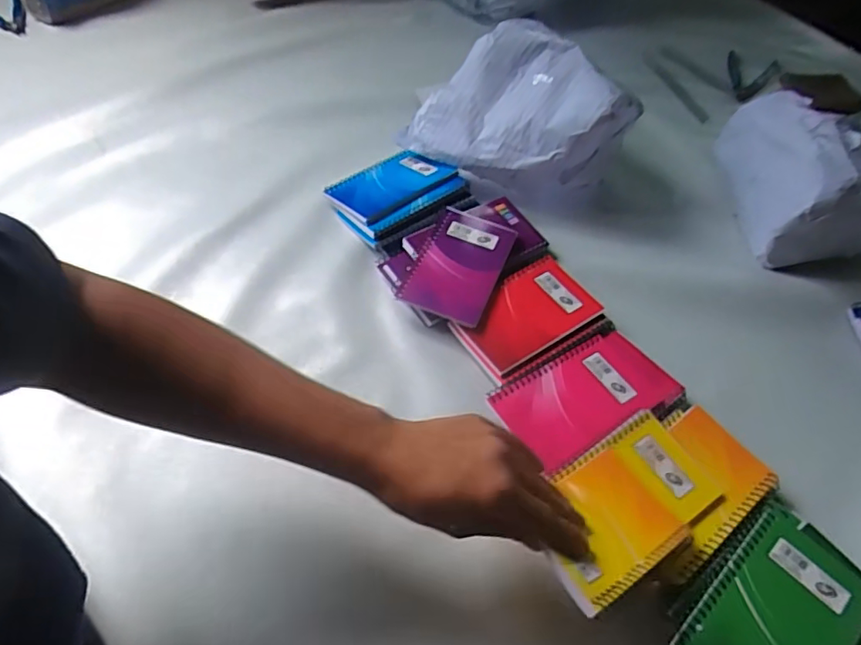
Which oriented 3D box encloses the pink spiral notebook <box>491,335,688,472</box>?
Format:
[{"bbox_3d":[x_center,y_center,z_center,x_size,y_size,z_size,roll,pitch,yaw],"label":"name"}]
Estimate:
[{"bbox_3d":[0.134,0.058,0.475,0.154,0.010,0.084,-25,60,-20],"label":"pink spiral notebook"}]

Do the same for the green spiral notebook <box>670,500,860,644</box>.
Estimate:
[{"bbox_3d":[0.235,0.196,0.365,0.142,0.010,0.097,-31,61,-22],"label":"green spiral notebook"}]

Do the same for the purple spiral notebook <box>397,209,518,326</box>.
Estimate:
[{"bbox_3d":[0.030,-0.058,0.550,0.078,0.011,0.134,22,56,12],"label":"purple spiral notebook"}]

